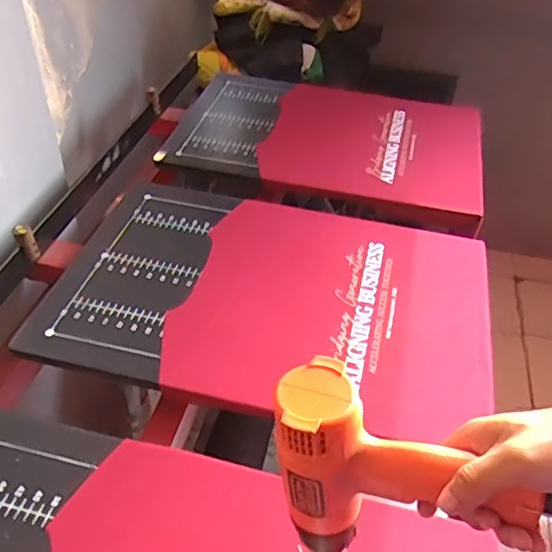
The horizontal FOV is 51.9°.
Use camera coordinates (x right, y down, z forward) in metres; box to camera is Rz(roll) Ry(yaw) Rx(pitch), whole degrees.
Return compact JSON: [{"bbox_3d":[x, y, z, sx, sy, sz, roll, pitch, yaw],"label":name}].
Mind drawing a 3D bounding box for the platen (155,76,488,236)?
[{"bbox_3d":[0.100,-0.284,1.156,0.615,0.049,0.408,12,43,9],"label":"platen"}]

